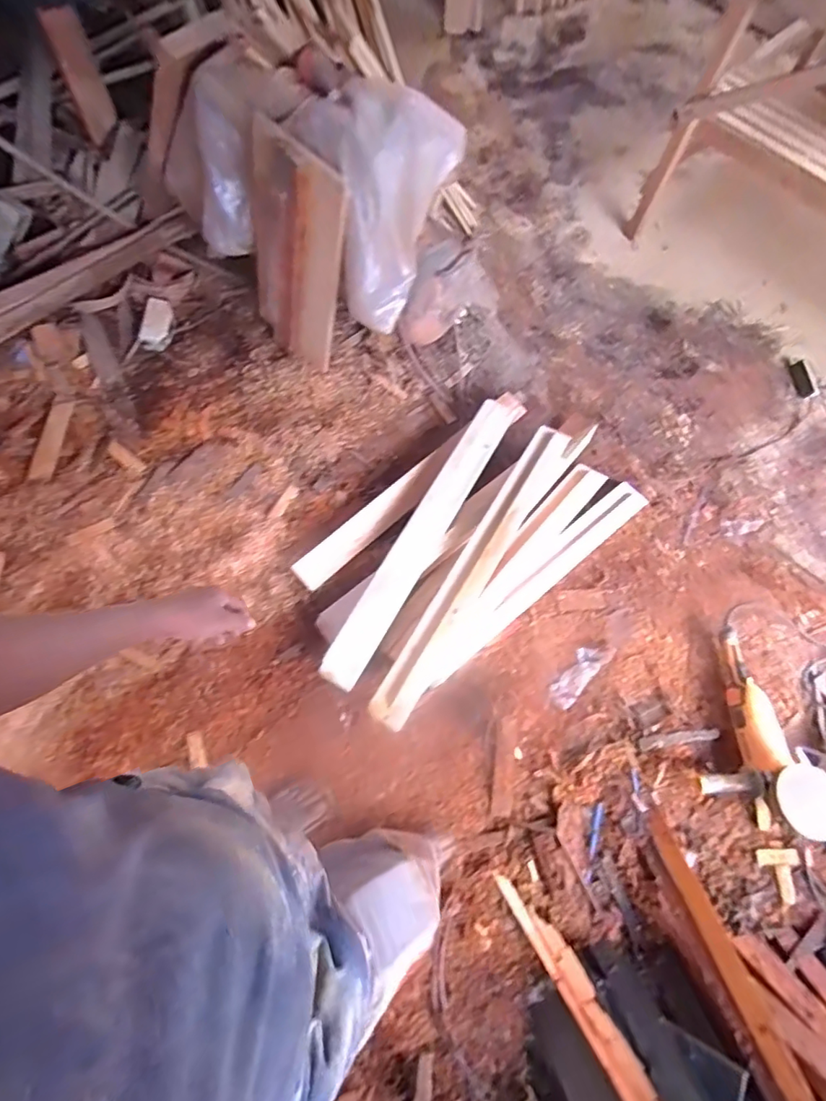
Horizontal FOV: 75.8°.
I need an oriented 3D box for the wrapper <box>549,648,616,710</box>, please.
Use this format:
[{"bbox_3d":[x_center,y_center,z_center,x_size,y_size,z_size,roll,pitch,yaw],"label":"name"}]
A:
[{"bbox_3d":[0.435,0.316,1.379,0.215,0.012,0.071,-41,75,-17],"label":"wrapper"}]

